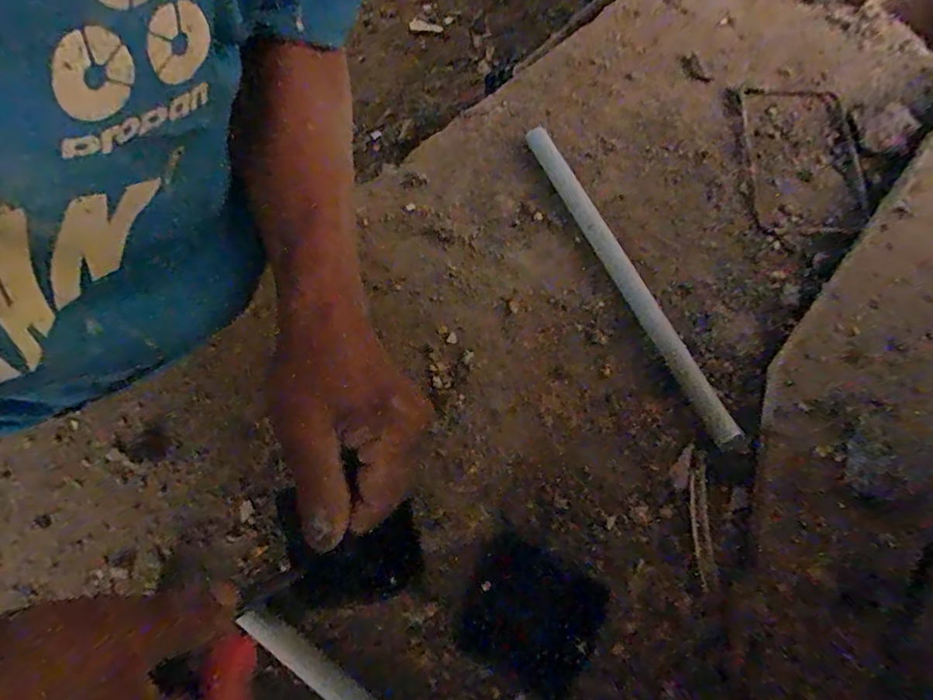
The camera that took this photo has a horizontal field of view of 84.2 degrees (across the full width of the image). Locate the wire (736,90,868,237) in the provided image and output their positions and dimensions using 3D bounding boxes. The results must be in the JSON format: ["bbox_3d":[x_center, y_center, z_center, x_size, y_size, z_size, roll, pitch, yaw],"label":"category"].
[{"bbox_3d":[0.285,-0.169,0.440,0.096,0.010,0.143,0,73,-2],"label":"wire"}]

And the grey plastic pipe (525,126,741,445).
[{"bbox_3d":[0.120,-0.058,0.396,0.018,0.014,0.278,-25,75,-9],"label":"grey plastic pipe"}]

